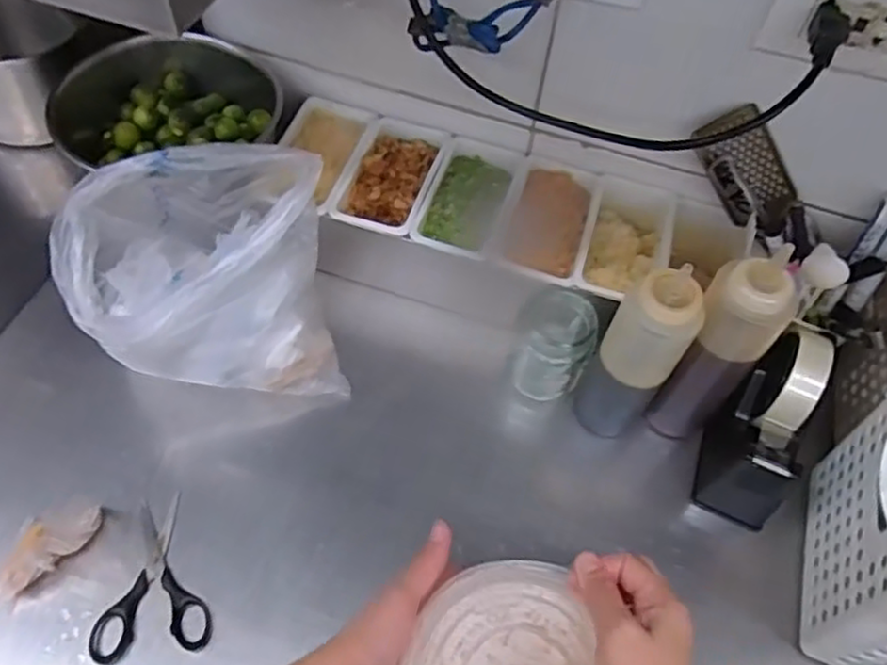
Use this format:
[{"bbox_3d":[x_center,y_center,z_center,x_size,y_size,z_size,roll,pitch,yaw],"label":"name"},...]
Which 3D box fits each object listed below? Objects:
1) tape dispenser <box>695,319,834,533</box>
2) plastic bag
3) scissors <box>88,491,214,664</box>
[{"bbox_3d":[0.258,0.070,0.553,0.062,0.101,0.152,27,58,13],"label":"tape dispenser"},{"bbox_3d":[-0.181,-0.038,0.551,0.181,0.175,0.141,-7,57,-10],"label":"plastic bag"},{"bbox_3d":[-0.207,0.173,0.501,0.078,0.005,0.111,-5,56,-8],"label":"scissors"}]

